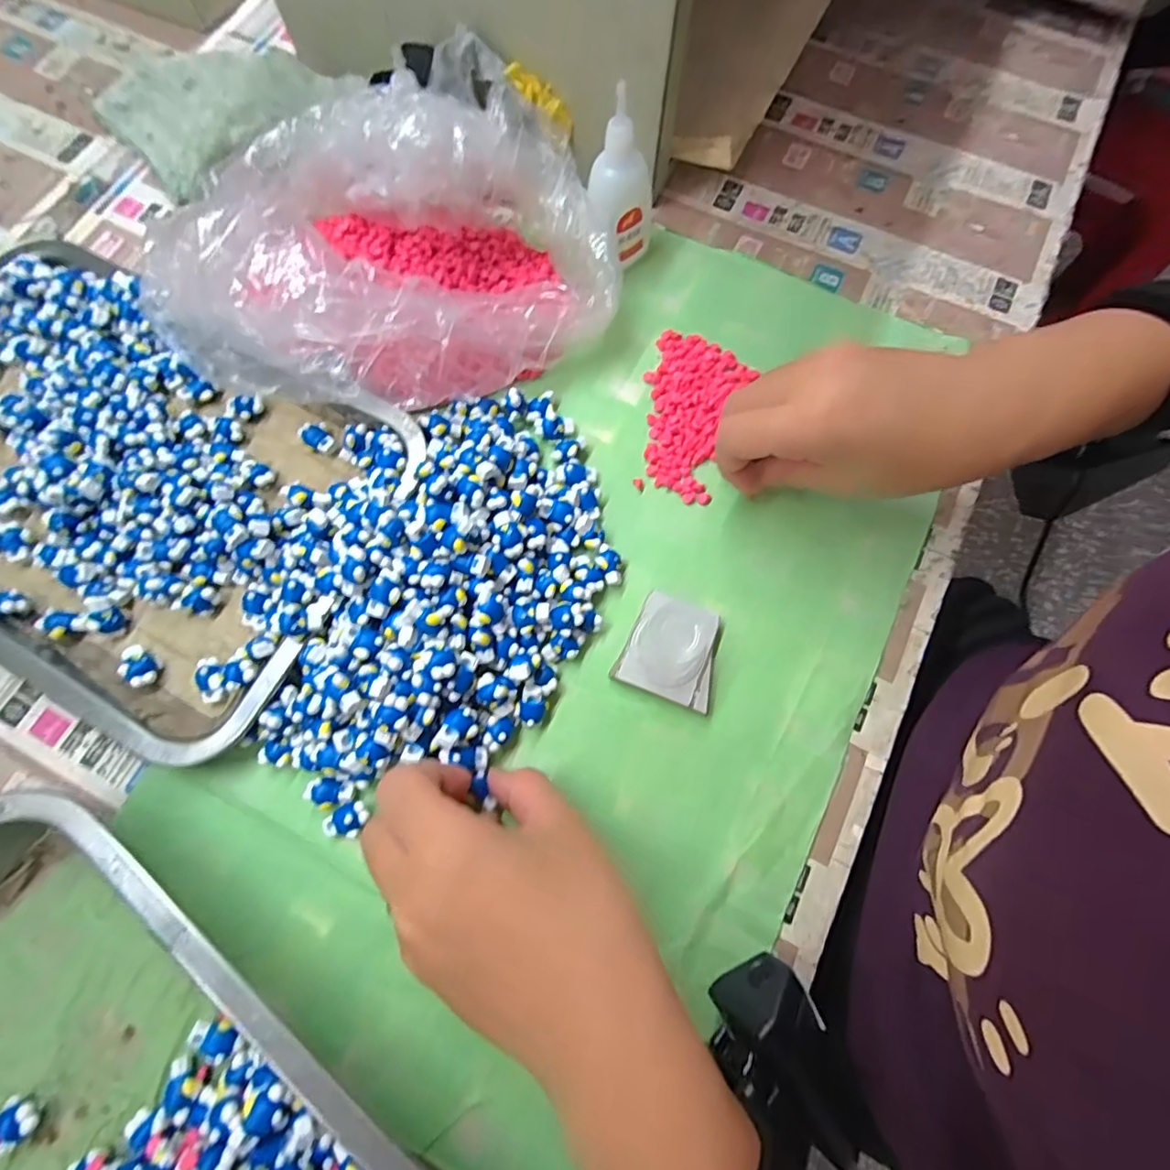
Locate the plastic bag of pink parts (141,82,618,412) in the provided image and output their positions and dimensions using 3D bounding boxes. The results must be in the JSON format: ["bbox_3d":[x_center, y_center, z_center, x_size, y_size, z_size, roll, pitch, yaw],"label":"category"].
[{"bbox_3d":[-0.110,-0.196,0.307,0.244,0.085,0.189,3,73,1],"label":"plastic bag of pink parts"}]

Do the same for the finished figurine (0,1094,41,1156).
[{"bbox_3d":[-0.229,0.215,0.220,0.017,0.014,0.016,-32,76,-10],"label":"finished figurine"}]

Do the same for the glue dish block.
[{"bbox_3d":[0.045,0.033,0.281,0.047,0.009,0.049,21,74,6],"label":"glue dish block"}]

